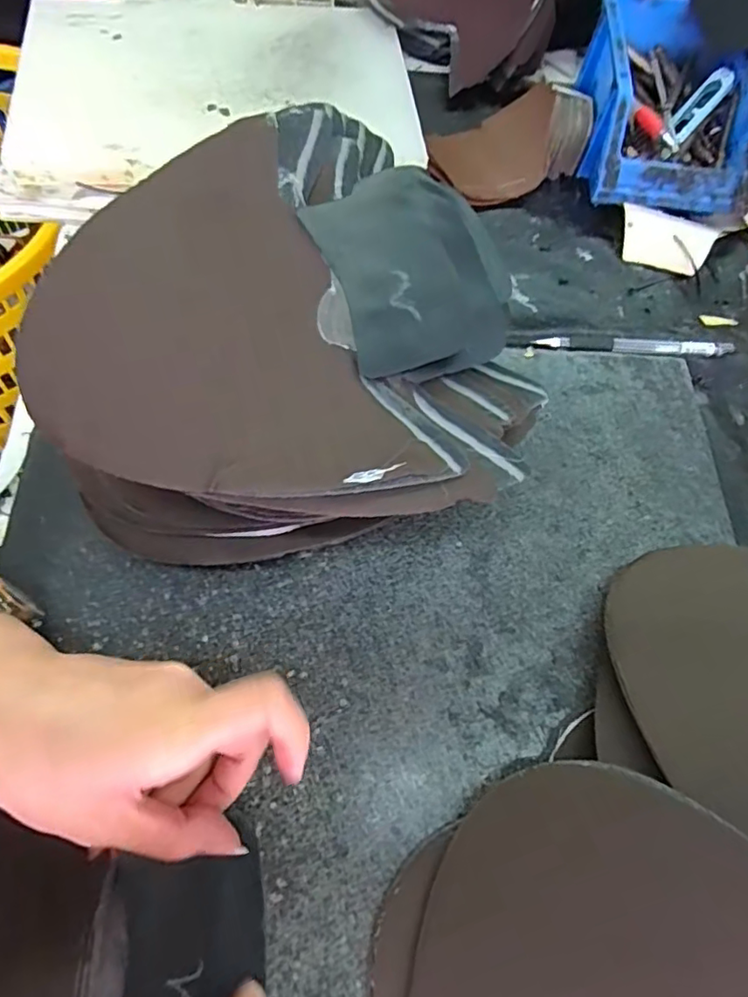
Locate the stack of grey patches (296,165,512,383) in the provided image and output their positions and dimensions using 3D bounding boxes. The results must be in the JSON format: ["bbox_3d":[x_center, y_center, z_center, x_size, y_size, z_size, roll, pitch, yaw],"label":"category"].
[{"bbox_3d":[0.019,-0.109,0.268,0.085,0.021,0.110,-17,70,-10],"label":"stack of grey patches"}]

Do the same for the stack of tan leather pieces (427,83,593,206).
[{"bbox_3d":[0.109,-0.277,0.441,0.129,0.038,0.080,-8,67,-9],"label":"stack of tan leather pieces"}]

